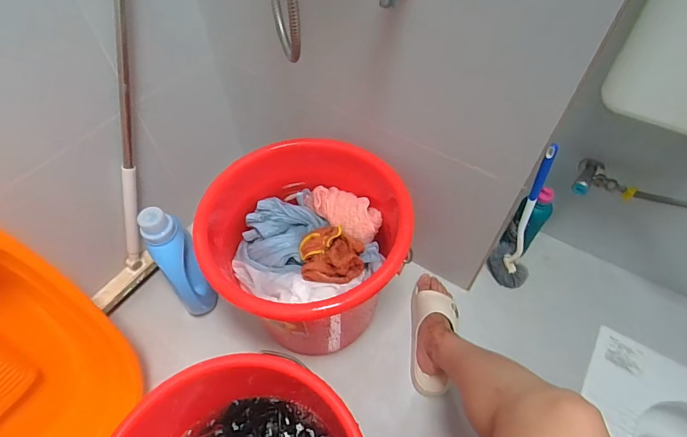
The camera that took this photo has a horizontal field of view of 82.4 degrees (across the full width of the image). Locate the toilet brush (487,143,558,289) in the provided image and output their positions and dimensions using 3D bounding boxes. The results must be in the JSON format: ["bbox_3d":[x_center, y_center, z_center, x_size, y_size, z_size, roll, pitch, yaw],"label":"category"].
[{"bbox_3d":[0.390,0.020,0.805,0.089,0.345,0.090,34,62,23],"label":"toilet brush"}]

